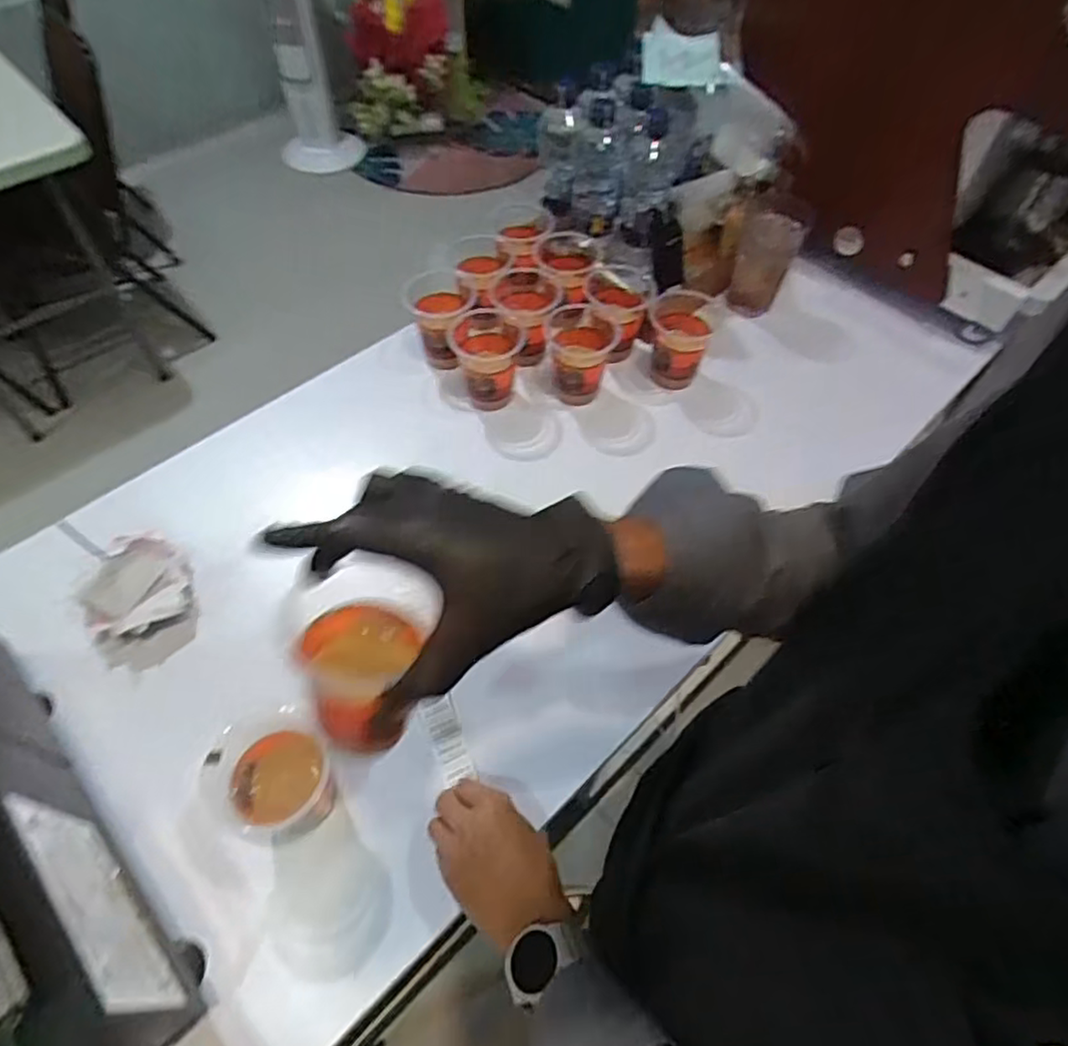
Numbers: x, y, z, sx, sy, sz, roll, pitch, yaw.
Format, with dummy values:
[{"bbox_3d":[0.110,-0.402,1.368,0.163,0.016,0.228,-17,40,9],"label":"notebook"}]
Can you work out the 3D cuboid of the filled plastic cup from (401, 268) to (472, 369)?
[{"bbox_3d":[-0.122,-0.259,0.829,0.077,0.088,0.079,1,57,-1],"label":"filled plastic cup"}]

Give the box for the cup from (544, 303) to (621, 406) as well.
[{"bbox_3d":[0.056,-0.203,0.819,0.087,0.096,0.105,6,57,2],"label":"cup"}]

